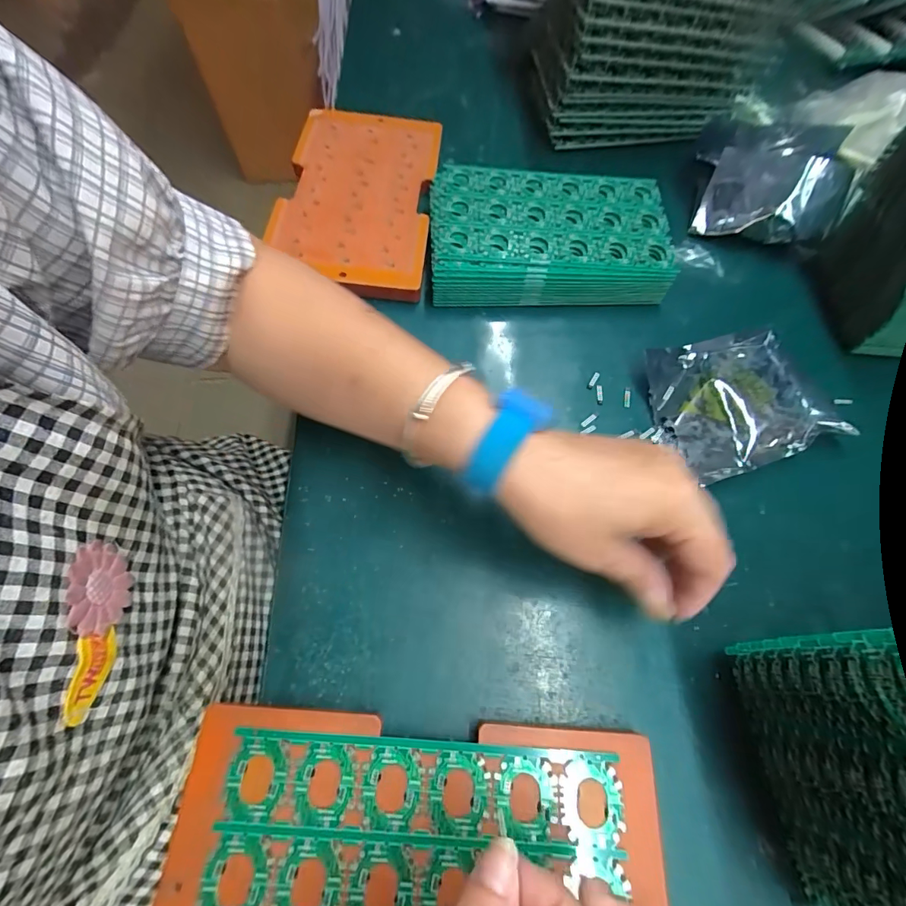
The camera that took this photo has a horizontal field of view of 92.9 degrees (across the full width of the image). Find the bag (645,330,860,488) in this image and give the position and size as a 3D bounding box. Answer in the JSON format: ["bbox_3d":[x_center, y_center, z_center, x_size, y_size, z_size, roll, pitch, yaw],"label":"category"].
[{"bbox_3d":[0.217,-0.042,0.333,0.130,0.022,0.111,-13,66,-10],"label":"bag"}]

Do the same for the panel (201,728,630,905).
[{"bbox_3d":[-0.017,0.206,0.202,0.196,0.004,0.118,4,64,0],"label":"panel"}]

